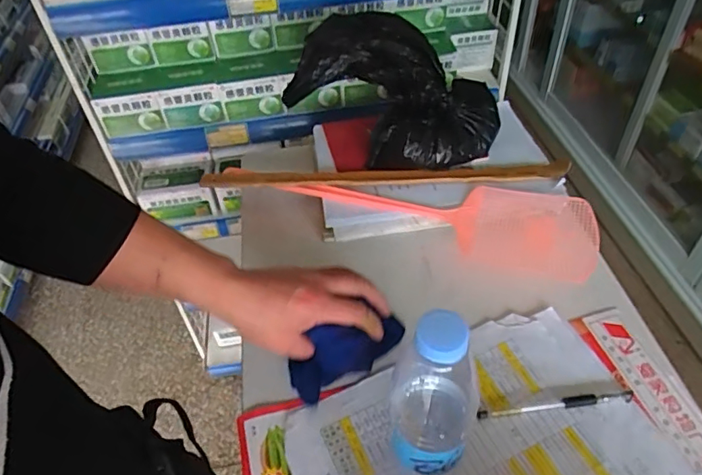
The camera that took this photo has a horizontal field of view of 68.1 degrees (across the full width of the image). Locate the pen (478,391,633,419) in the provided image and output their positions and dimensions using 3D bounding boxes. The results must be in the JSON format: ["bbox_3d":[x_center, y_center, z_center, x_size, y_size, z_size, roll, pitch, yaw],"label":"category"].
[{"bbox_3d":[0.192,0.157,0.487,0.147,0.006,0.011,-7,47,-2],"label":"pen"}]

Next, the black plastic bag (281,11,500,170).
[{"bbox_3d":[0.047,-0.183,0.653,0.267,0.148,0.120,8,48,12],"label":"black plastic bag"}]

